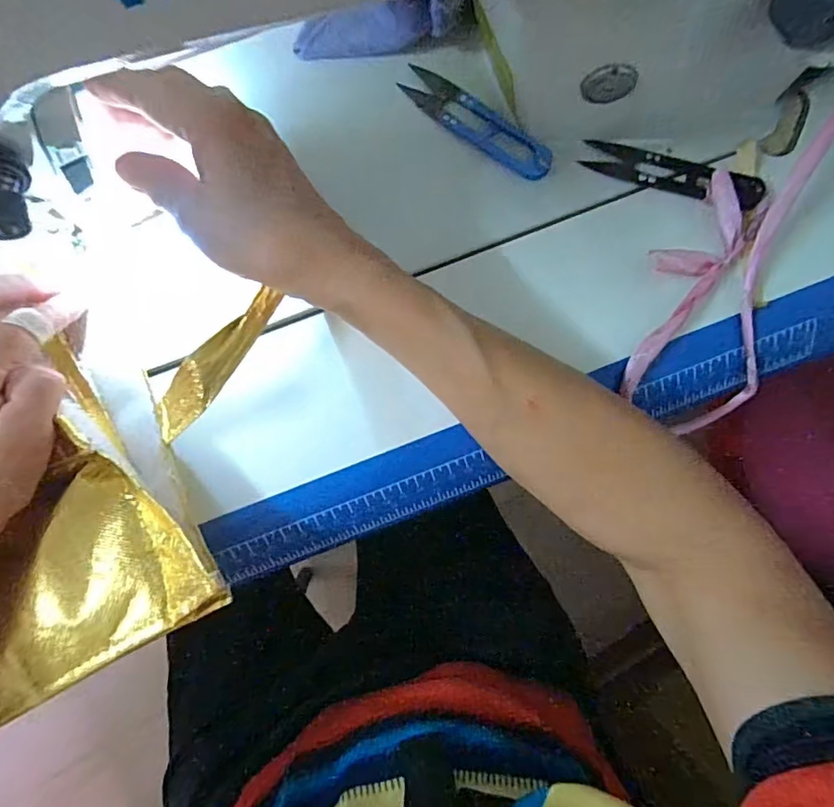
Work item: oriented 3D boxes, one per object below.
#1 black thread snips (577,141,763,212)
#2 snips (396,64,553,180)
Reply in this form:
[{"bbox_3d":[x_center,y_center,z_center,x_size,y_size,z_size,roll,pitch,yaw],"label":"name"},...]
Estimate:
[{"bbox_3d":[0.143,-0.129,0.289,0.097,0.009,0.024,20,82,3],"label":"black thread snips"},{"bbox_3d":[0.035,-0.163,0.302,0.099,0.010,0.022,38,84,6],"label":"snips"}]

